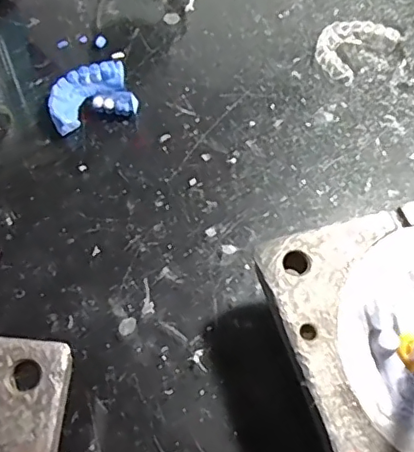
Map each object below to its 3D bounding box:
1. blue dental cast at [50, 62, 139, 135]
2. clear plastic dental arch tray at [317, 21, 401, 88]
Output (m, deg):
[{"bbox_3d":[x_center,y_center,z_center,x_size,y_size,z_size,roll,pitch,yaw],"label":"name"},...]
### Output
[{"bbox_3d":[-0.067,-0.074,0.322,0.046,0.014,0.037,-15,60,-9],"label":"blue dental cast"},{"bbox_3d":[0.090,-0.113,0.349,0.036,0.008,0.057,39,66,20],"label":"clear plastic dental arch tray"}]

